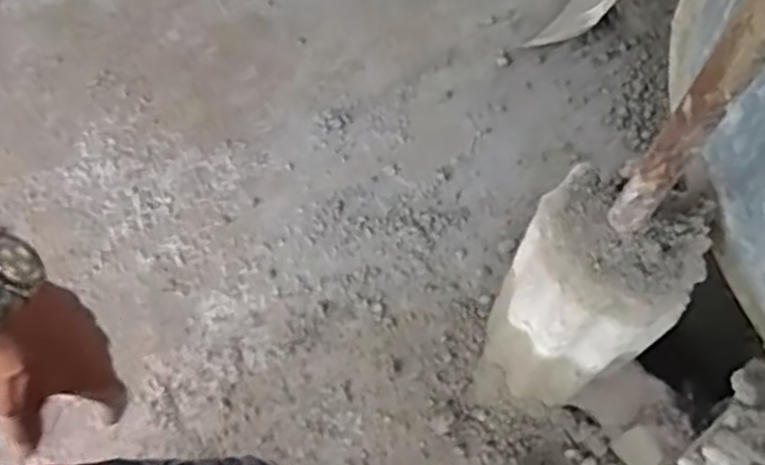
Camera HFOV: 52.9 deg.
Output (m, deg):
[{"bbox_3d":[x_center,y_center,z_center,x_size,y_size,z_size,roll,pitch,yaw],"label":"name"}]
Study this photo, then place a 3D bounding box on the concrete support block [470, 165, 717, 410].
[{"bbox_3d":[0.290,0.121,1.170,0.213,0.584,0.200,15,67,6],"label":"concrete support block"}]

